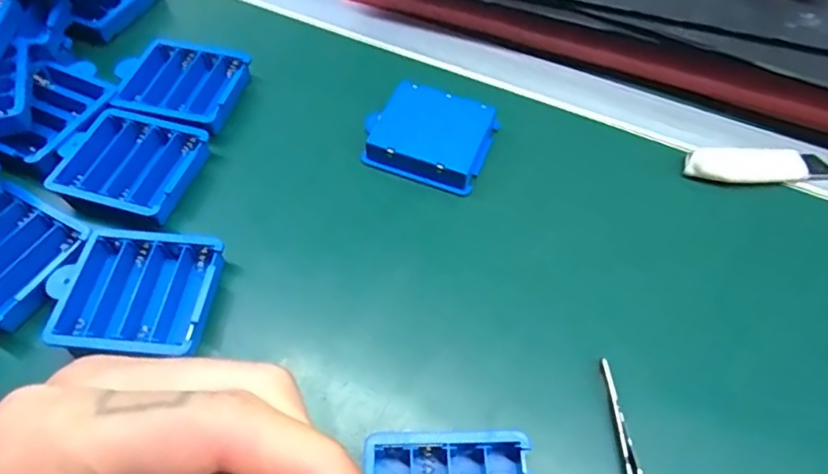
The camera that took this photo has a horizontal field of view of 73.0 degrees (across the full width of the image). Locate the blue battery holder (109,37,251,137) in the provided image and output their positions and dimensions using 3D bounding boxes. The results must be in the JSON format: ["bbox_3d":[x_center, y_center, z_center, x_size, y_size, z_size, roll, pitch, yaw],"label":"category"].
[{"bbox_3d":[-0.148,-0.095,0.357,0.073,0.018,0.063,14,57,8],"label":"blue battery holder"}]

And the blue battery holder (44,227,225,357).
[{"bbox_3d":[-0.138,0.028,0.280,0.071,0.019,0.064,5,57,2],"label":"blue battery holder"}]

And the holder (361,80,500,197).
[{"bbox_3d":[0.010,-0.060,0.339,0.070,0.019,0.063,18,58,10],"label":"holder"}]

